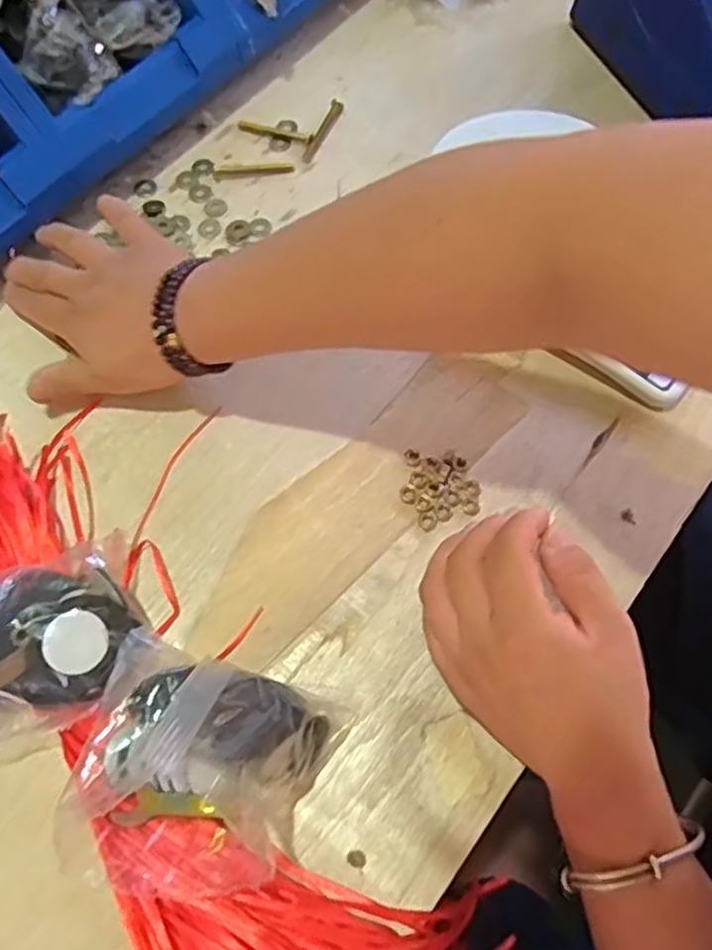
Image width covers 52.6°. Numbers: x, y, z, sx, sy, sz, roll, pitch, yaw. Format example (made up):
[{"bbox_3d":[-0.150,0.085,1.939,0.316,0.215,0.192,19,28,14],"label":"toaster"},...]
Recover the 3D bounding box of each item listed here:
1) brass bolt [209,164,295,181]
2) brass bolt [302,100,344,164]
[{"bbox_3d":[-0.074,-0.219,0.518,0.058,0.004,0.009,-6,66,-3],"label":"brass bolt"},{"bbox_3d":[-0.024,-0.255,0.533,0.010,0.005,0.059,21,68,10],"label":"brass bolt"}]

